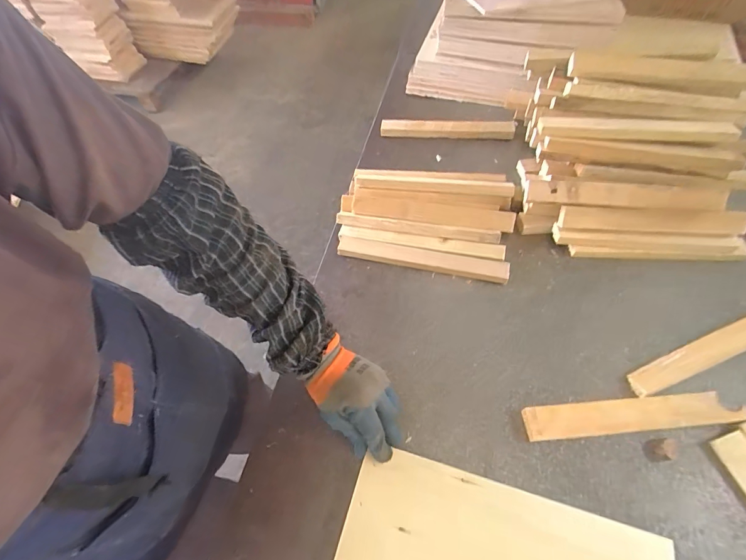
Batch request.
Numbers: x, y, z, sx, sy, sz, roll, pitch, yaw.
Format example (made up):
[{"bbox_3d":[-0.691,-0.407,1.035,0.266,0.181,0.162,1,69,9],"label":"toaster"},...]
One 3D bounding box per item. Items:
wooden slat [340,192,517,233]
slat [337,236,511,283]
[{"bbox_3d":[0.093,-0.124,0.670,0.304,0.020,0.048,11,58,8],"label":"wooden slat"},{"bbox_3d":[0.079,-0.037,0.634,0.287,0.012,0.036,11,71,12],"label":"slat"}]

